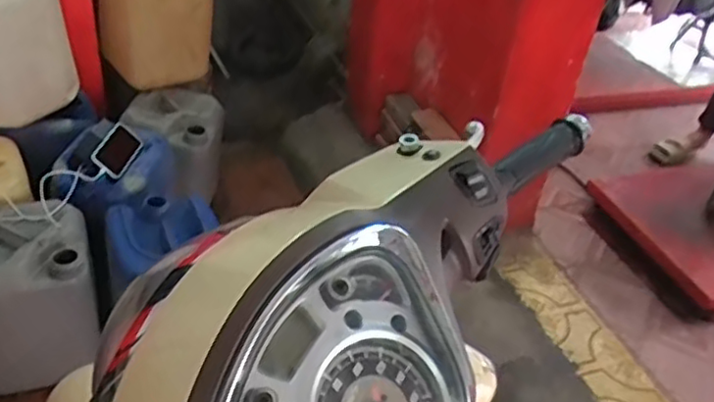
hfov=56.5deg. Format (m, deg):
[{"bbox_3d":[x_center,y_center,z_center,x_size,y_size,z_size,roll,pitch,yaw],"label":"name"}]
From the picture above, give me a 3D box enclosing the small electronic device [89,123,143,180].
[{"bbox_3d":[-0.628,-0.139,1.758,0.090,0.020,0.180,36,39,-15],"label":"small electronic device"}]

